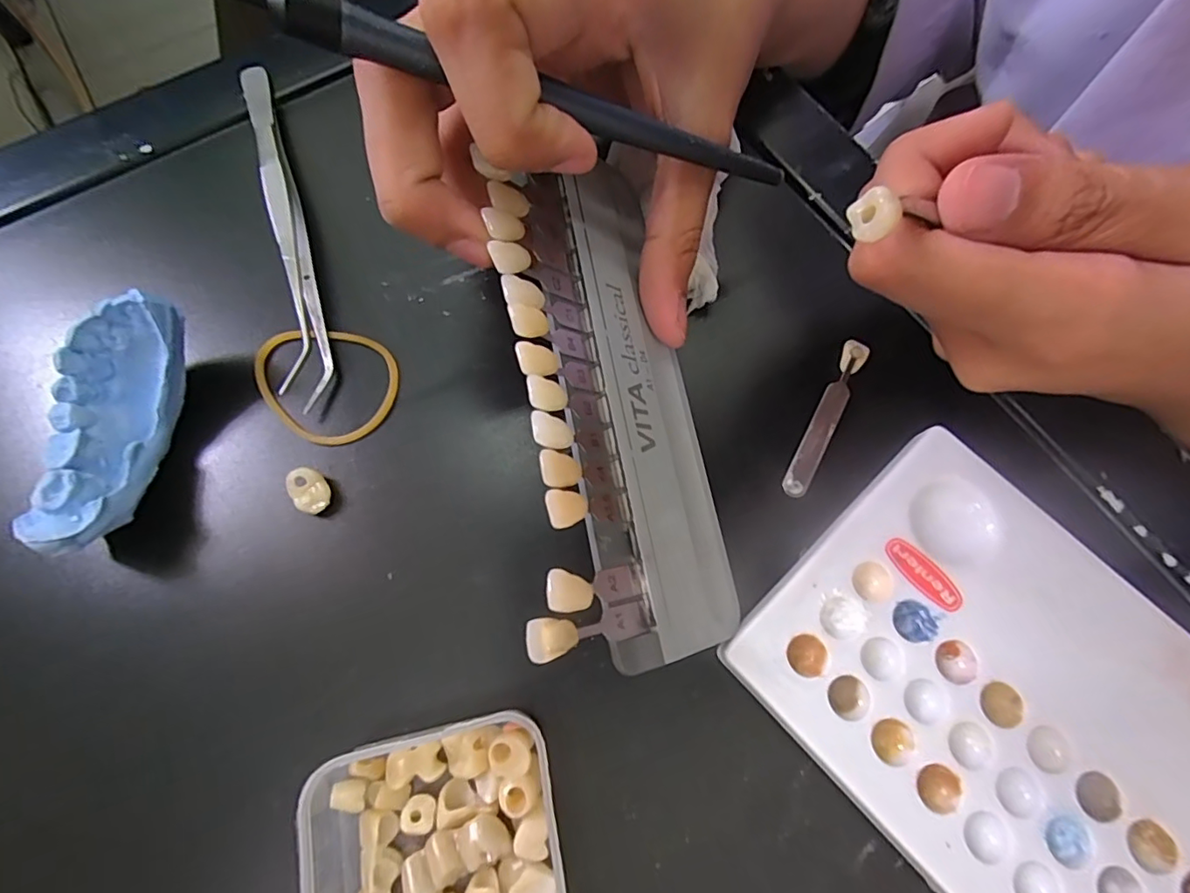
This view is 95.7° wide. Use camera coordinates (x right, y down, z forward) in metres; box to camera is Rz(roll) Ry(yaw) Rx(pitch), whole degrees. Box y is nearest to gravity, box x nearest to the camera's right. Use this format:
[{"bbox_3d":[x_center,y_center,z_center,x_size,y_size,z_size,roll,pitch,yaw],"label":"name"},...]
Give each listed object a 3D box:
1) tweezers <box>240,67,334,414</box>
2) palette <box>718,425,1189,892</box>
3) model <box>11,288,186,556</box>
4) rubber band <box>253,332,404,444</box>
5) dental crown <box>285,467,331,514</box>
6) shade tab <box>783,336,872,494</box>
[{"bbox_3d":[-0.107,-0.078,0.186,0.014,0.007,0.140,-15,73,-5],"label":"tweezers"},{"bbox_3d":[0.117,0.077,0.136,0.093,0.012,0.150,-41,77,-12],"label":"palette"},{"bbox_3d":[-0.134,-0.006,0.146,0.023,0.024,0.066,11,72,3],"label":"model"},{"bbox_3d":[-0.084,-0.022,0.170,0.038,0.005,0.045,-40,77,-12],"label":"rubber band"},{"bbox_3d":[-0.083,0.013,0.156,0.010,0.005,0.013,-29,75,-9],"label":"dental crown"},{"bbox_3d":[0.072,-0.009,0.169,0.008,0.006,0.054,28,74,8],"label":"shade tab"}]

